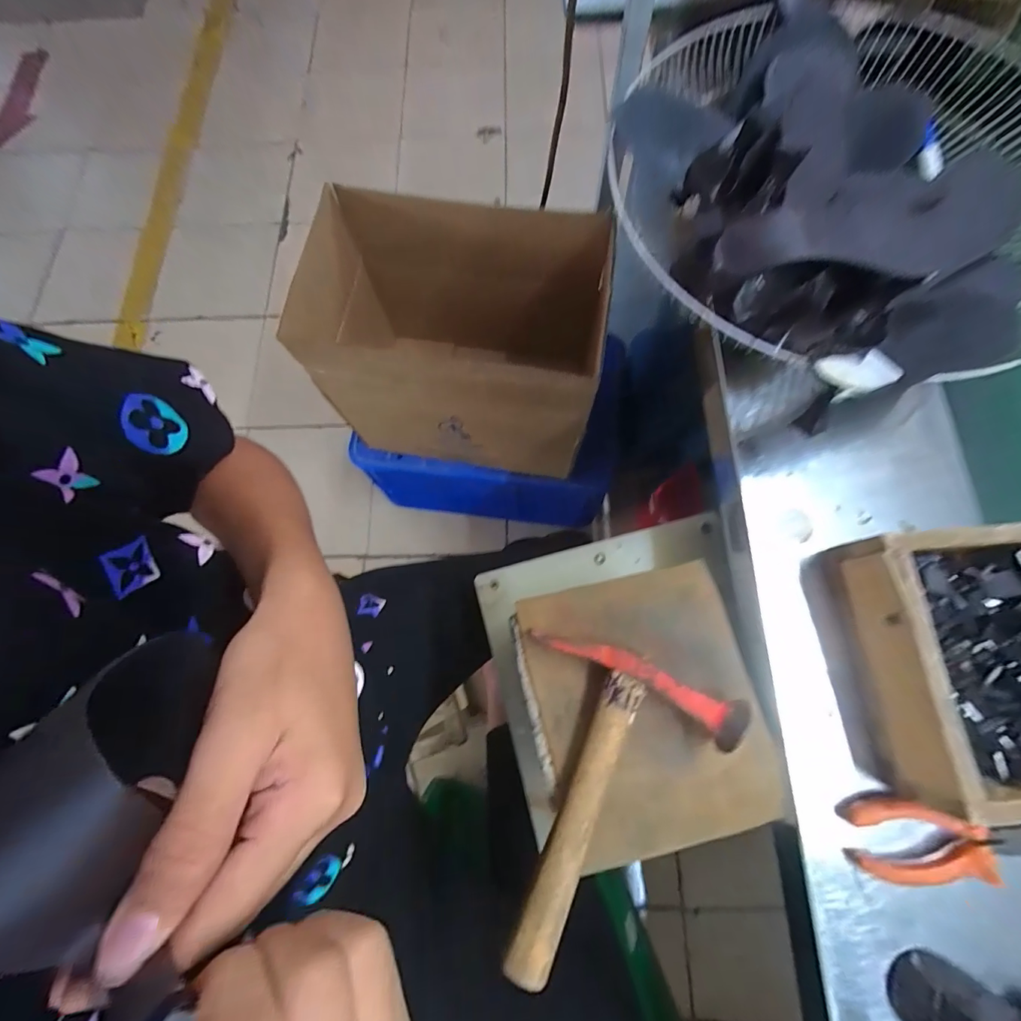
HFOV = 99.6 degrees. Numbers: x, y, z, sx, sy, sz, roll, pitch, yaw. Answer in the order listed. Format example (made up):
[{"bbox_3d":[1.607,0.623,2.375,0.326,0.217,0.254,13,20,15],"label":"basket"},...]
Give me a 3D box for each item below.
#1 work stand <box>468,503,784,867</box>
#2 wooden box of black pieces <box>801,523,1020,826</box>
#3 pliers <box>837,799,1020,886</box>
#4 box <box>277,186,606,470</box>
[{"bbox_3d":[0.113,0.132,0.389,0.259,0.166,0.236,-1,75,2],"label":"work stand"},{"bbox_3d":[0.342,0.106,0.312,0.161,0.065,0.179,-5,75,1],"label":"wooden box of black pieces"},{"bbox_3d":[0.315,0.229,0.302,0.149,0.033,0.048,-2,75,2],"label":"pliers"},{"bbox_3d":[-0.109,-0.303,0.795,0.506,0.339,0.324,6,75,4],"label":"box"}]

